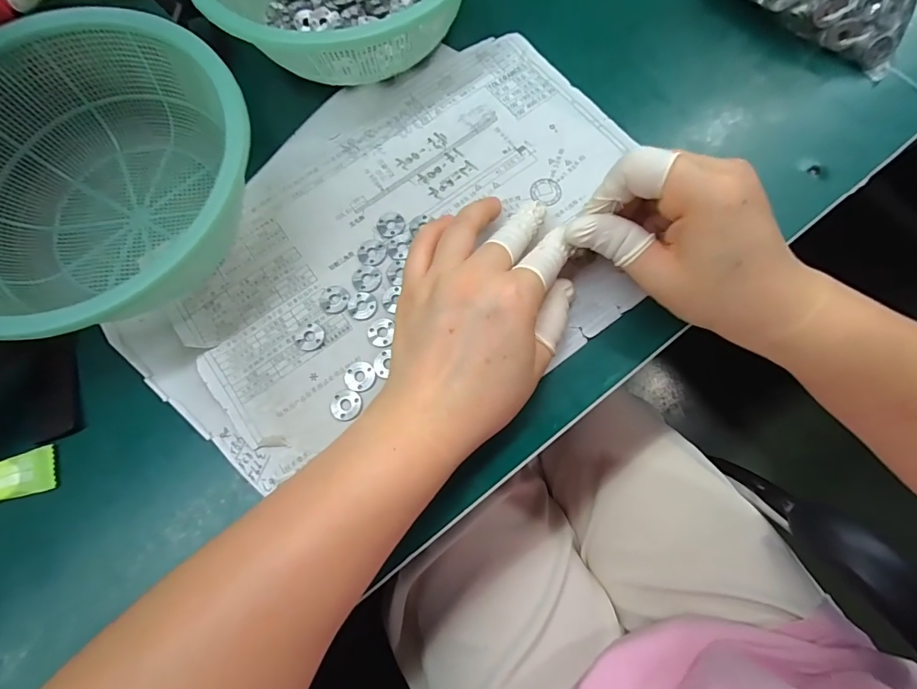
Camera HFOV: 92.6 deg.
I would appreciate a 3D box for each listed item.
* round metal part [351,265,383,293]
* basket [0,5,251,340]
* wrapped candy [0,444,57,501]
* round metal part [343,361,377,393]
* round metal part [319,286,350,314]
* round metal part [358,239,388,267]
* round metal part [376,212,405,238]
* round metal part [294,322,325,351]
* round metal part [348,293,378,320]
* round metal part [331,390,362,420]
[{"bbox_3d":[-0.055,-0.040,0.261,0.017,0.004,0.017,0,75,2],"label":"round metal part"},{"bbox_3d":[-0.202,-0.085,0.245,0.175,0.067,0.172,0,75,2],"label":"basket"},{"bbox_3d":[-0.242,0.072,0.236,0.046,0.010,0.024,-17,75,-2],"label":"wrapped candy"},{"bbox_3d":[-0.055,0.018,0.245,0.017,0.004,0.016,0,75,2],"label":"round metal part"},{"bbox_3d":[-0.074,-0.027,0.258,0.017,0.004,0.017,0,75,2],"label":"round metal part"},{"bbox_3d":[-0.053,-0.057,0.266,0.017,0.004,0.018,0,75,2],"label":"round metal part"},{"bbox_3d":[-0.042,-0.074,0.271,0.017,0.004,0.017,0,75,2],"label":"round metal part"},{"bbox_3d":[-0.087,-0.005,0.253,0.017,0.004,0.018,0,75,2],"label":"round metal part"},{"bbox_3d":[-0.056,-0.023,0.256,0.017,0.004,0.016,0,75,2],"label":"round metal part"},{"bbox_3d":[-0.062,0.033,0.240,0.017,0.004,0.016,0,75,2],"label":"round metal part"}]

